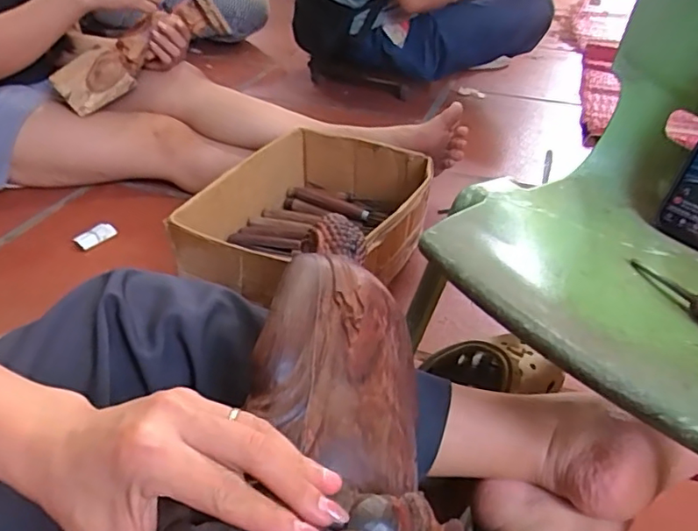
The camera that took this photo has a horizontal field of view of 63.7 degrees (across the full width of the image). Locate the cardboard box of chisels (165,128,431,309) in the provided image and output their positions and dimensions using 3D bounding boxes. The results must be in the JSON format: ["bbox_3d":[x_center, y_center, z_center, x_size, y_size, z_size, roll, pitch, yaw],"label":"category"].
[{"bbox_3d":[-0.042,-0.065,0.768,0.256,0.098,0.327,17,39,20],"label":"cardboard box of chisels"}]

